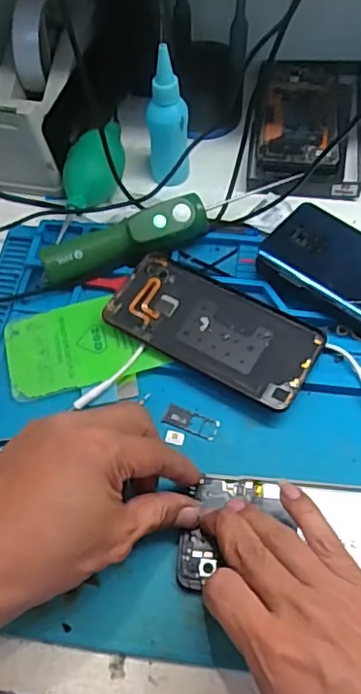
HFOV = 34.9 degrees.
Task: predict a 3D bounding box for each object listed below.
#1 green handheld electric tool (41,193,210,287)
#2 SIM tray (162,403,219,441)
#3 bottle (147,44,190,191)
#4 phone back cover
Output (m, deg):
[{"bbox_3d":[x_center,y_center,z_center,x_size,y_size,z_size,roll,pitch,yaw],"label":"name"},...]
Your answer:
[{"bbox_3d":[-0.043,-0.081,0.458,0.132,0.042,0.026,-18,61,-8],"label":"green handheld electric tool"},{"bbox_3d":[0.008,0.053,0.405,0.038,0.004,0.015,19,63,13],"label":"SIM tray"},{"bbox_3d":[-0.011,-0.187,0.483,0.033,0.114,0.029,4,60,5],"label":"bottle"},{"bbox_3d":[0.024,-0.015,0.429,0.156,0.008,0.073,28,67,16],"label":"phone back cover"}]

